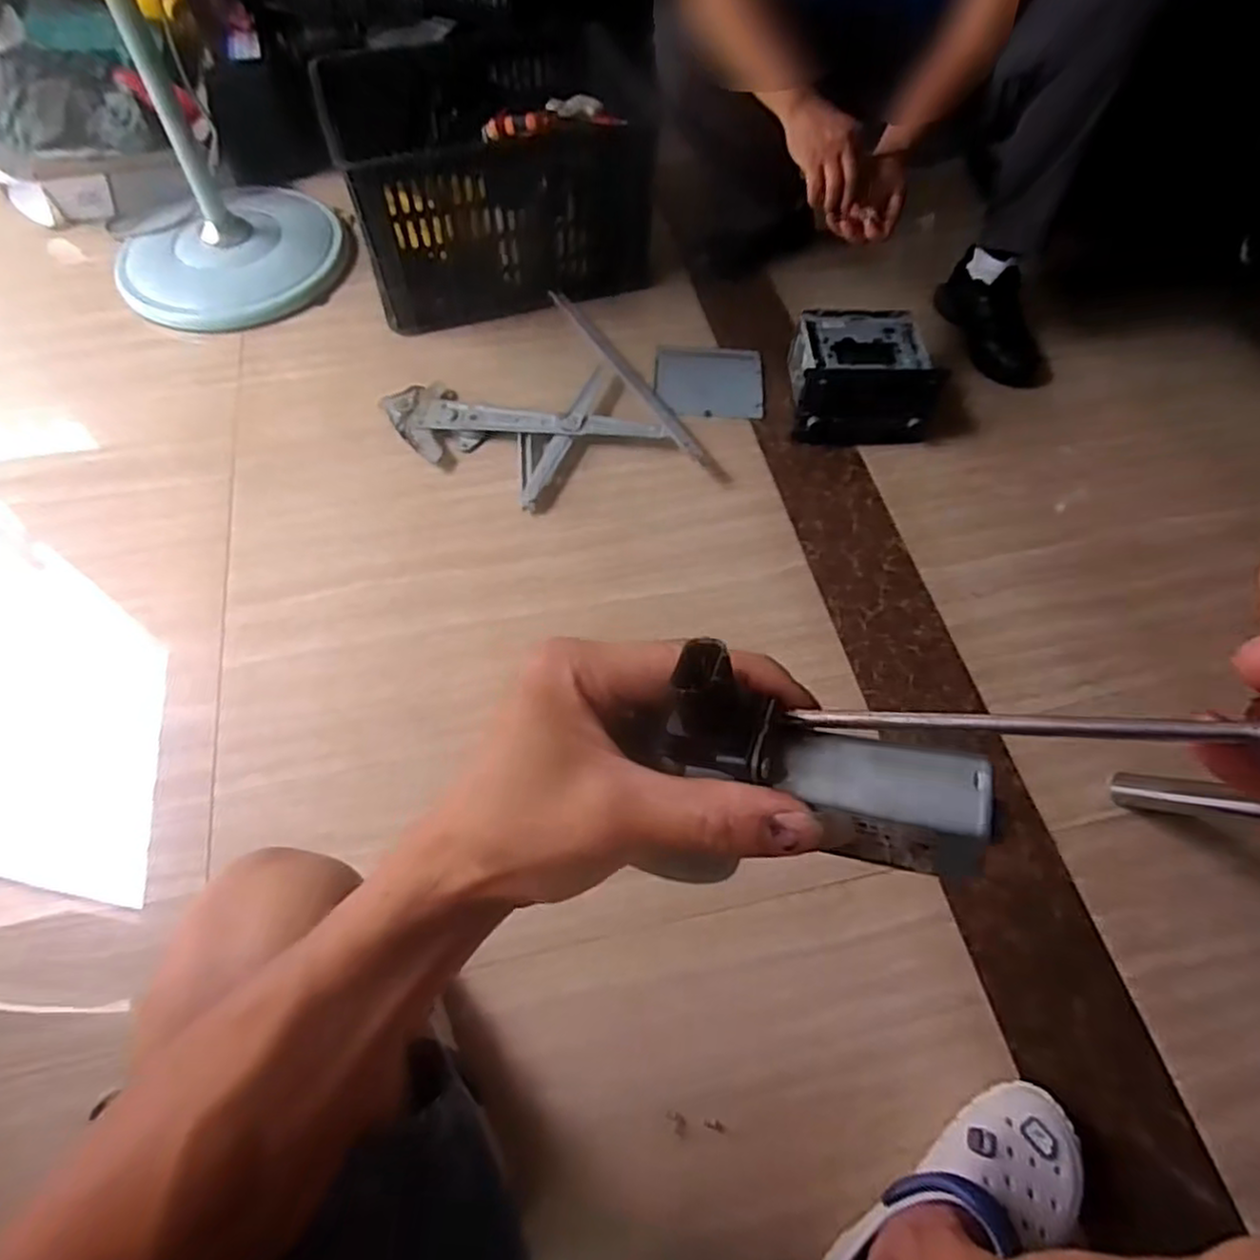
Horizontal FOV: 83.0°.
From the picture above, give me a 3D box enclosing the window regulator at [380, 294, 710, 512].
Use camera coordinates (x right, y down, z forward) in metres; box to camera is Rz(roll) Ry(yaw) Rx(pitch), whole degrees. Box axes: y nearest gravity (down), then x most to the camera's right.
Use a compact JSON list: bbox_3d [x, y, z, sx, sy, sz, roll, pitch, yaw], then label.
[{"bbox_3d":[-0.129,-0.327,1.122,0.380,0.049,0.444,-35,66,-14],"label":"window regulator"}]

